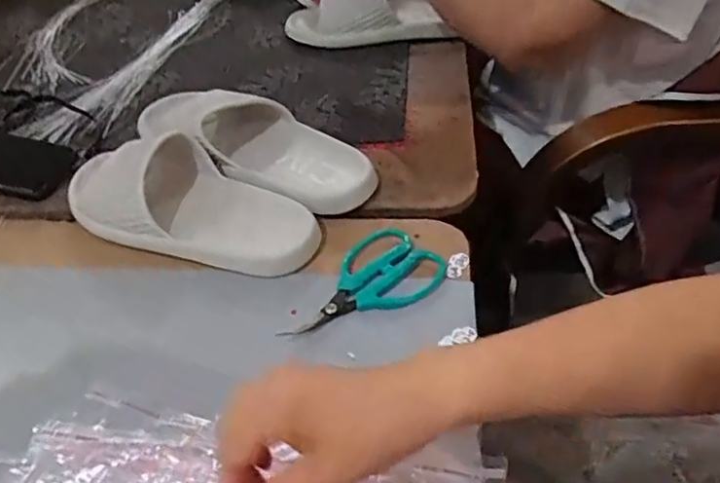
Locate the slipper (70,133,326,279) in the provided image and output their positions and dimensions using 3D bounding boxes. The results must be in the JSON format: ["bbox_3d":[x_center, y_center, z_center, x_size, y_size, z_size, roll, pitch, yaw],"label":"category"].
[{"bbox_3d":[-0.165,-0.039,0.572,0.266,0.061,0.109,18,49,25],"label":"slipper"}]

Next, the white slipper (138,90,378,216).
[{"bbox_3d":[-0.115,-0.107,0.636,0.294,0.061,0.111,16,48,23],"label":"white slipper"}]

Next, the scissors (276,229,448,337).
[{"bbox_3d":[0.001,0.038,0.507,0.139,0.010,0.076,-31,48,-23],"label":"scissors"}]

